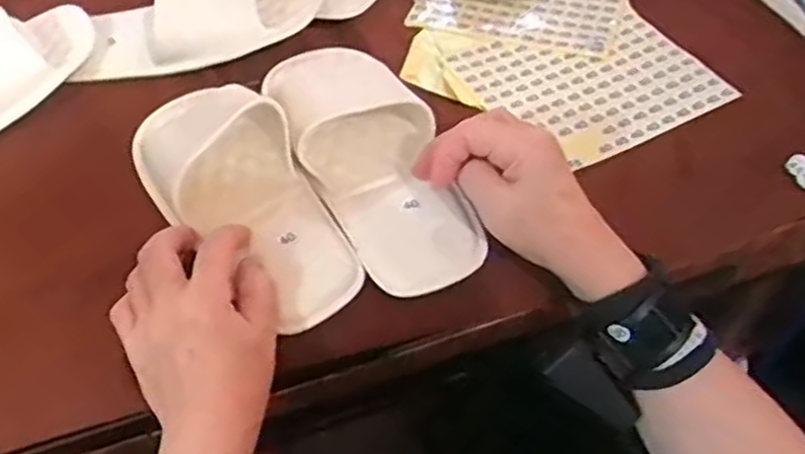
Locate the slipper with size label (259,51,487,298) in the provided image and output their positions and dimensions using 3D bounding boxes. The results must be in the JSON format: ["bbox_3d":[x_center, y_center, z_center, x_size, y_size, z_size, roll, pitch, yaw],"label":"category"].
[{"bbox_3d":[-0.023,-0.055,0.502,0.091,0.037,0.234,-20,55,-13],"label":"slipper with size label"}]

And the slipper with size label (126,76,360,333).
[{"bbox_3d":[-0.104,-0.030,0.484,0.098,0.044,0.224,-33,61,-21],"label":"slipper with size label"}]

